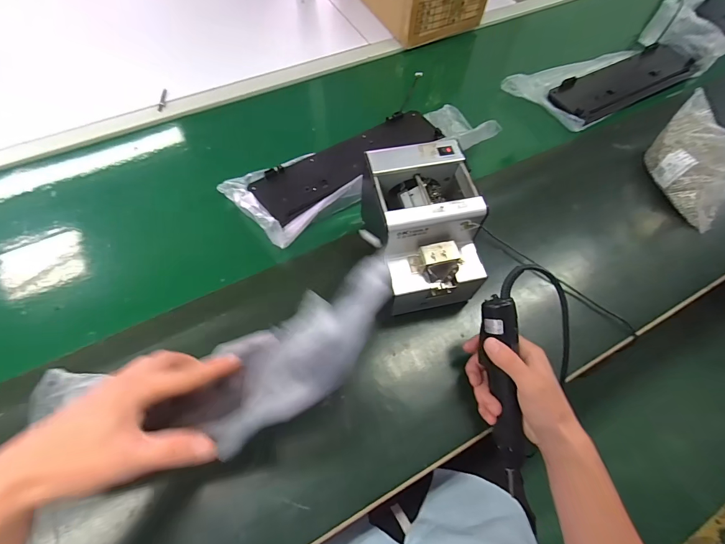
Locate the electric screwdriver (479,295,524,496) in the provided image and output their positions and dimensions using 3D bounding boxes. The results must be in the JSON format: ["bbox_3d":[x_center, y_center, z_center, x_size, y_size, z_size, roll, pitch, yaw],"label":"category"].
[{"bbox_3d":[0.166,0.146,0.421,0.039,0.028,0.230,-5,92,-5],"label":"electric screwdriver"}]

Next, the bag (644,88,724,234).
[{"bbox_3d":[0.574,-0.195,0.617,0.087,0.115,0.221,-9,64,-7],"label":"bag"}]

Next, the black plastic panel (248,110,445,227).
[{"bbox_3d":[-0.017,-0.196,0.640,0.350,0.021,0.113,-30,66,-15],"label":"black plastic panel"}]

